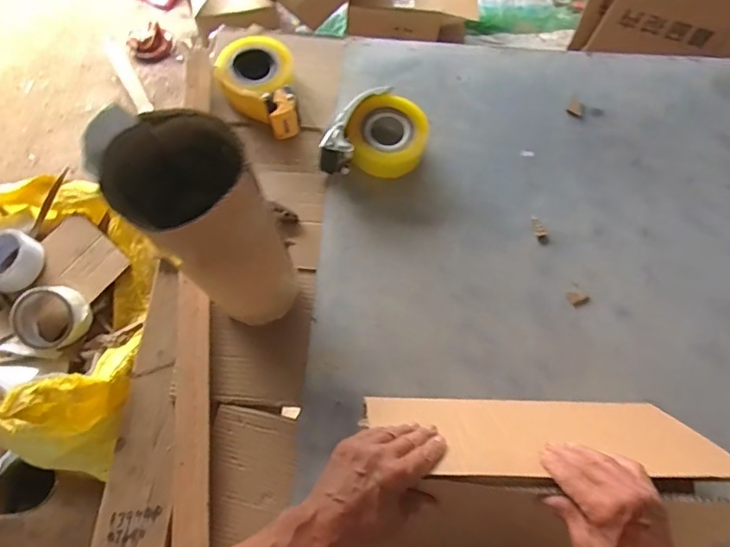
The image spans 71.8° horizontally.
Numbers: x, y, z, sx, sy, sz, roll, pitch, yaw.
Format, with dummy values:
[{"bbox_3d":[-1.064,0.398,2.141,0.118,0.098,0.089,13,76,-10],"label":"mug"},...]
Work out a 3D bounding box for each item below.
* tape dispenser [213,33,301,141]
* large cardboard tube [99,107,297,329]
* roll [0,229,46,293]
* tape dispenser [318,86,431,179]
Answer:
[{"bbox_3d":[-0.170,-0.315,0.839,0.126,0.067,0.192,-33,71,-13],"label":"tape dispenser"},{"bbox_3d":[-0.160,-0.030,0.548,0.110,0.305,0.100,34,71,13],"label":"large cardboard tube"},{"bbox_3d":[-0.553,-0.021,0.778,0.087,0.047,0.091,0,68,0],"label":"roll"},{"bbox_3d":[0.022,-0.205,0.788,0.124,0.079,0.159,33,71,12],"label":"tape dispenser"}]

